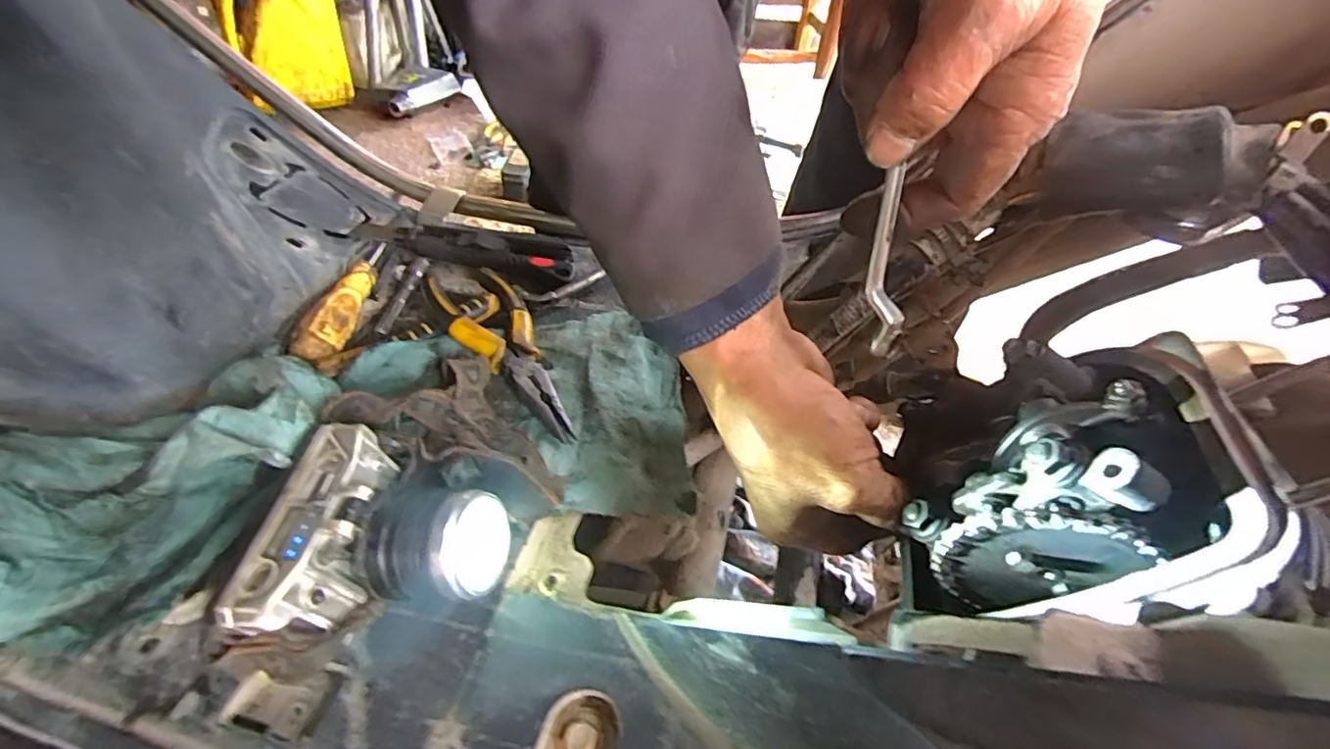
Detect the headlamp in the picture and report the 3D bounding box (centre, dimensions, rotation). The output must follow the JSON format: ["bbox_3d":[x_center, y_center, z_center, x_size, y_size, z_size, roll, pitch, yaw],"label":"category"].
[{"bbox_3d":[-0.112,0.071,0.231,0.084,0.051,0.079,6,45,1],"label":"headlamp"}]

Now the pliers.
[{"bbox_3d":[-0.098,-0.020,0.342,0.050,0.020,0.156,-25,52,-26],"label":"pliers"}]

